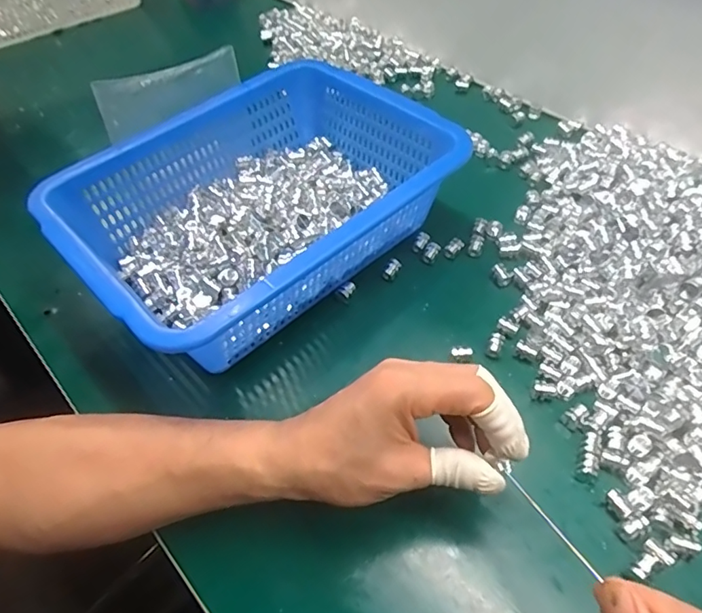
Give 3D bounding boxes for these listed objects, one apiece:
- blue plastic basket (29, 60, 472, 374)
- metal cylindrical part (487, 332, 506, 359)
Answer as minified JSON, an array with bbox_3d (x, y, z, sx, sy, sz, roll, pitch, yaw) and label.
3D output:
[{"bbox_3d":[-0.071,-0.083,0.461,0.303,0.098,0.225,-38,58,-23],"label":"blue plastic basket"},{"bbox_3d":[0.112,0.030,0.416,0.010,0.009,0.018,17,55,18],"label":"metal cylindrical part"}]

